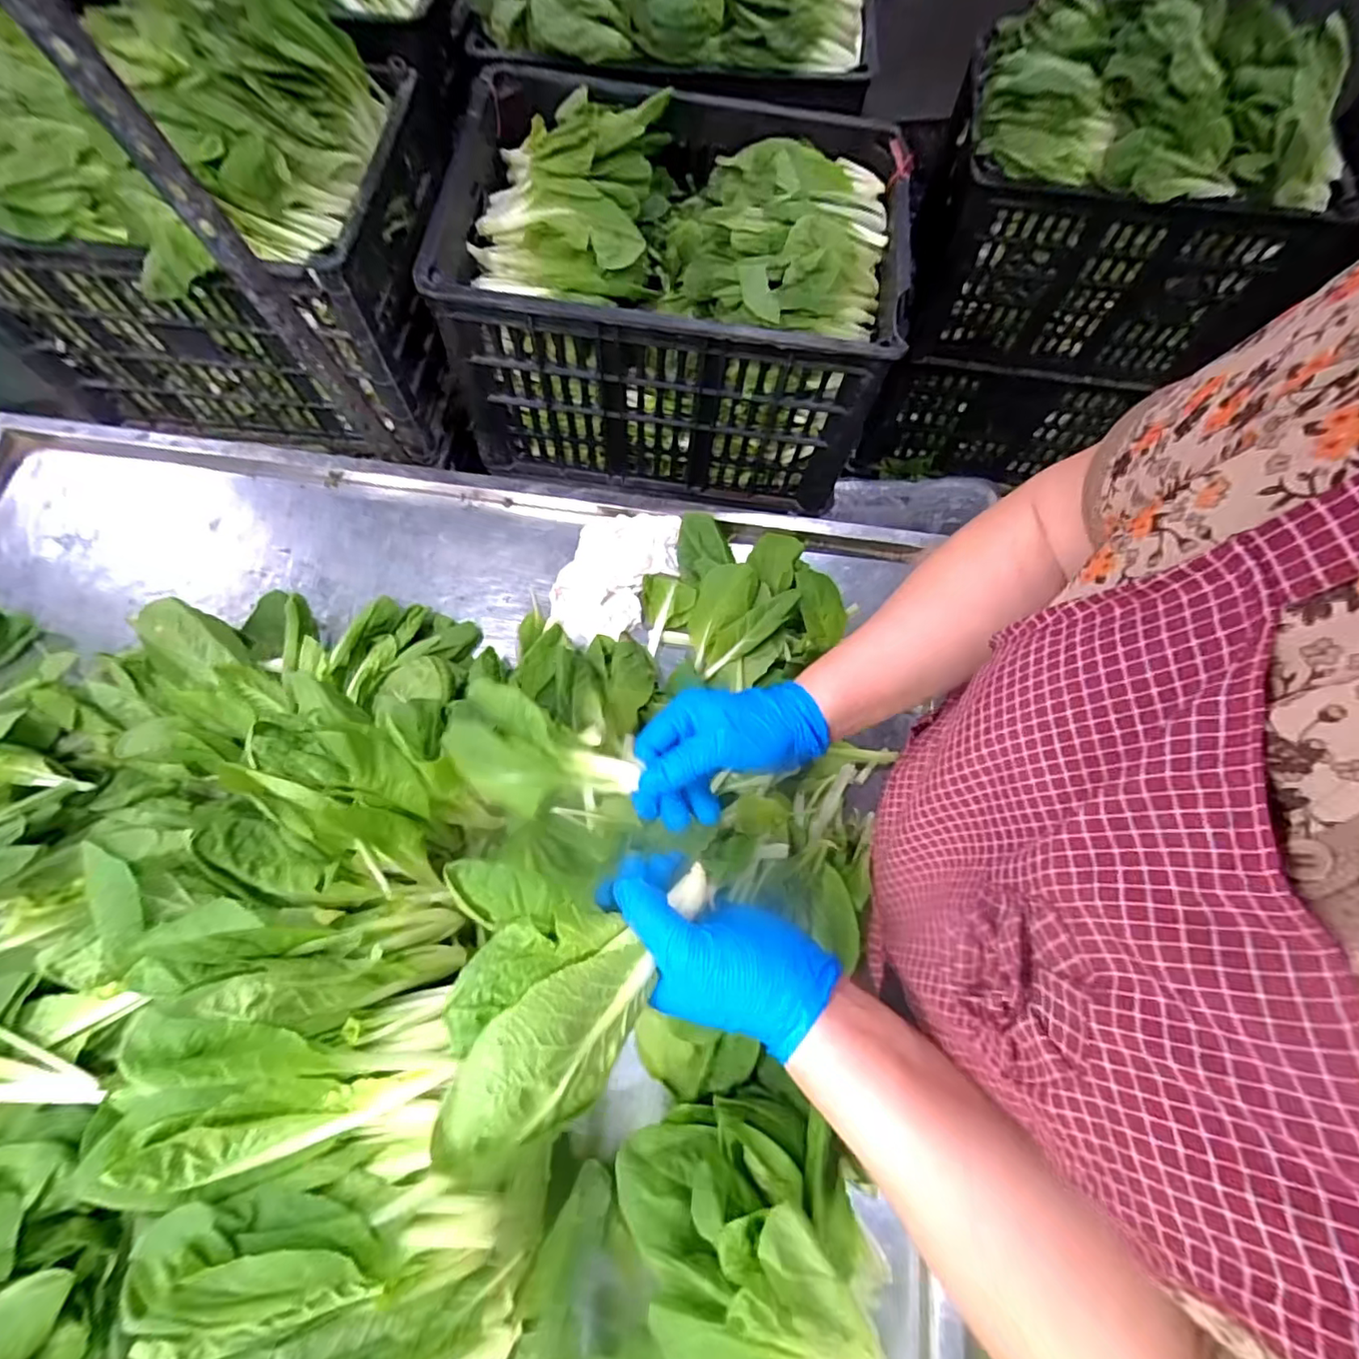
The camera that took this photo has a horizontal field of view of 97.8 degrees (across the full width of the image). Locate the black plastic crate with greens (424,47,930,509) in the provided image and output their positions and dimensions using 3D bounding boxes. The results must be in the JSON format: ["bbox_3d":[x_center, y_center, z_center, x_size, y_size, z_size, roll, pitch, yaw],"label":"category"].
[{"bbox_3d":[-0.002,-0.453,0.730,0.468,0.304,0.326,6,70,1],"label":"black plastic crate with greens"}]

